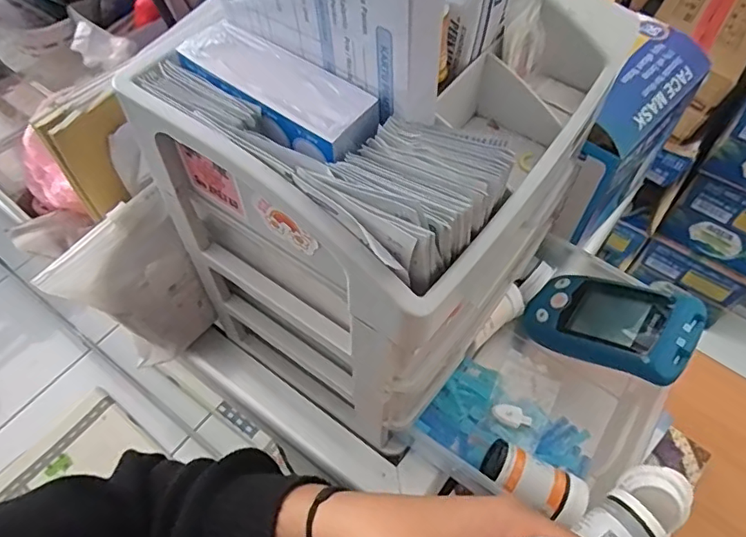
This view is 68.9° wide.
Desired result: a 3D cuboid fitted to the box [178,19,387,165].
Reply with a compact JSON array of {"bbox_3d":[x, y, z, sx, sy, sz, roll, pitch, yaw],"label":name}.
[{"bbox_3d":[-0.039,-0.072,0.219,0.090,0.013,0.034,32,62,19],"label":"box"}]

